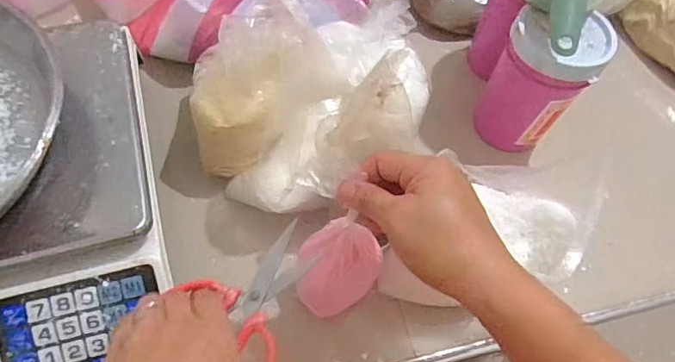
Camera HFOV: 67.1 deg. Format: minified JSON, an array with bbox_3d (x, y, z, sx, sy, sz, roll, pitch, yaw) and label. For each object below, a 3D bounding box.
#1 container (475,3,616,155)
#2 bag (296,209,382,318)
[{"bbox_3d":[0.196,-0.098,0.509,0.087,0.158,0.079,30,64,12],"label":"container"},{"bbox_3d":[-0.002,0.072,0.413,0.063,0.105,0.052,25,63,10],"label":"bag"}]

